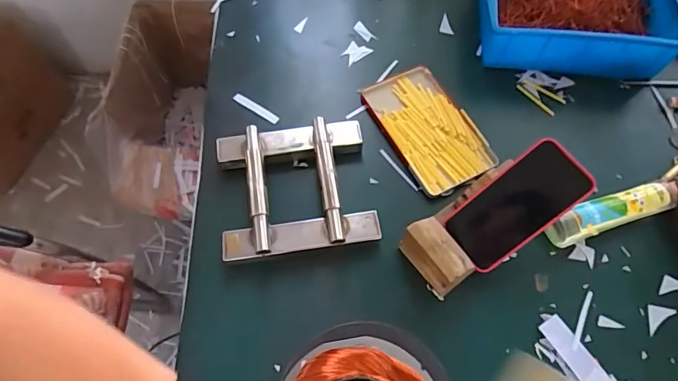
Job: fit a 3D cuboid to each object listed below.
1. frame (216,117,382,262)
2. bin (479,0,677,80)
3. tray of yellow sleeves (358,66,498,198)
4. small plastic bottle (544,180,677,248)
[{"bbox_3d":[-0.058,-0.007,0.596,0.196,0.042,0.180,-8,65,-5],"label":"frame"},{"bbox_3d":[0.364,-0.287,0.713,0.277,0.088,0.196,6,65,2],"label":"bin"},{"bbox_3d":[0.132,-0.093,0.658,0.124,0.013,0.199,-24,67,-12],"label":"tray of yellow sleeves"},{"bbox_3d":[0.356,0.029,0.590,0.192,0.035,0.042,-17,66,-9],"label":"small plastic bottle"}]

